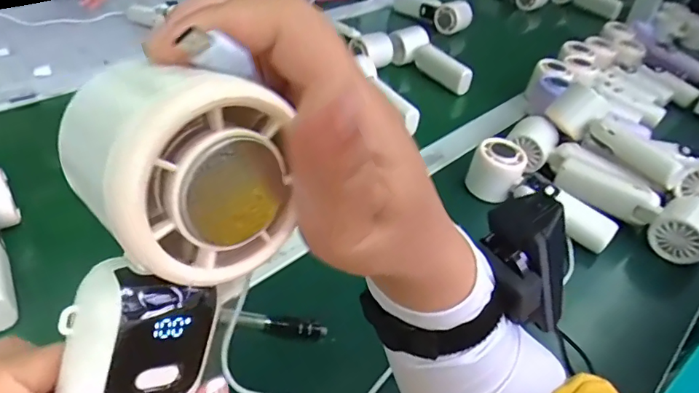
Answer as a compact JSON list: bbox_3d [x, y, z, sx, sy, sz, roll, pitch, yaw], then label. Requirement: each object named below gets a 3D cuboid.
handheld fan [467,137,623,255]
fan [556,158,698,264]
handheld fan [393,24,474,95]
[{"bbox_3d":[0.207,-0.002,0.530,0.057,0.049,0.163,-25,51,-33],"label":"handheld fan"},{"bbox_3d":[0.323,0.003,0.544,0.066,0.048,0.169,-22,49,-30],"label":"fan"},{"bbox_3d":[0.124,-0.226,0.804,0.063,0.054,0.172,-14,44,-23],"label":"handheld fan"}]

